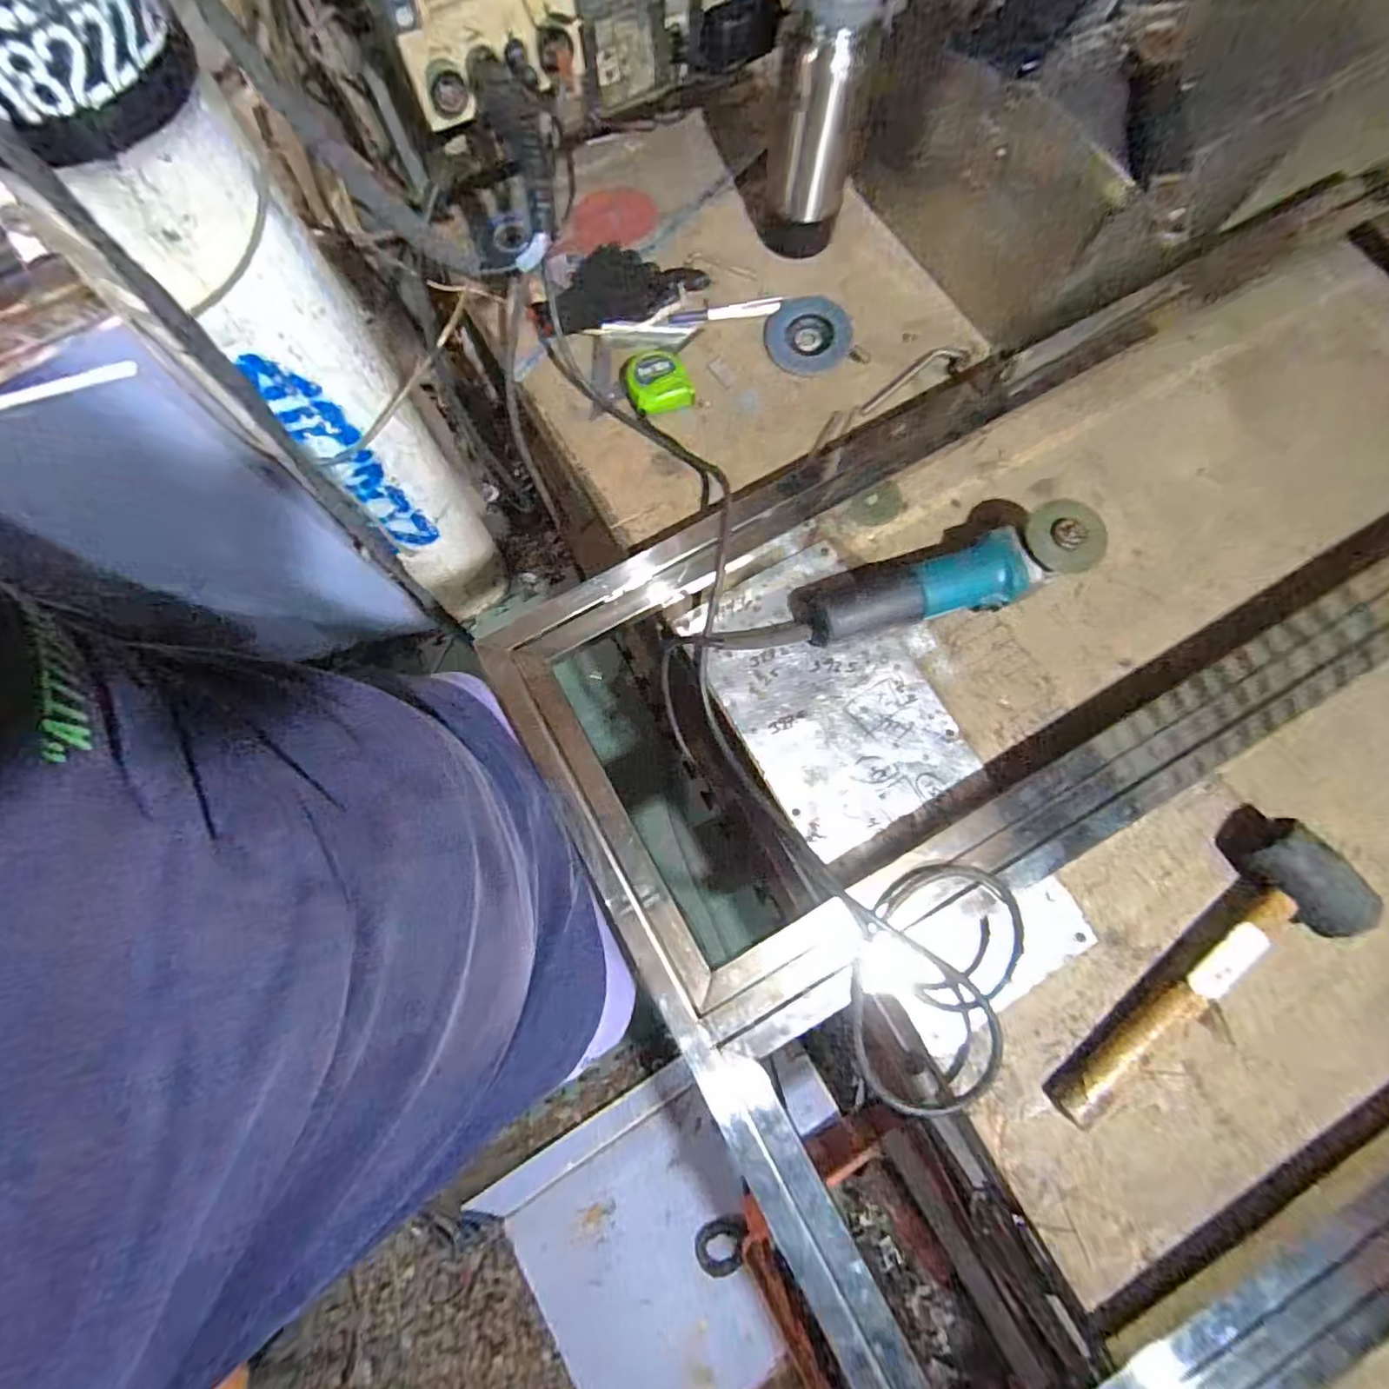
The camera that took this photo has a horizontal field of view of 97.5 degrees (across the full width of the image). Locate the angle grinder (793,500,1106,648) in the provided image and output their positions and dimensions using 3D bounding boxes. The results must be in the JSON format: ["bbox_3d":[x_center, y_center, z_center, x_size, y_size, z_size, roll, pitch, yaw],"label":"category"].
[{"bbox_3d":[0.243,-0.111,0.600,0.276,0.091,0.076,-16,78,-4],"label":"angle grinder"}]

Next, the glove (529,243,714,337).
[{"bbox_3d":[-0.089,-0.478,0.716,0.202,0.027,0.109,-8,77,-3],"label":"glove"}]

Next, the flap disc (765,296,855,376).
[{"bbox_3d":[0.133,-0.421,0.706,0.097,0.012,0.092,0,77,-1],"label":"flap disc"}]

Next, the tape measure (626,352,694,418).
[{"bbox_3d":[-0.040,-0.345,0.678,0.066,0.033,0.058,-18,78,-5],"label":"tape measure"}]

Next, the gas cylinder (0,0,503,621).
[{"bbox_3d":[-0.498,-0.402,0.801,0.150,1.108,0.167,0,76,-2],"label":"gas cylinder"}]

